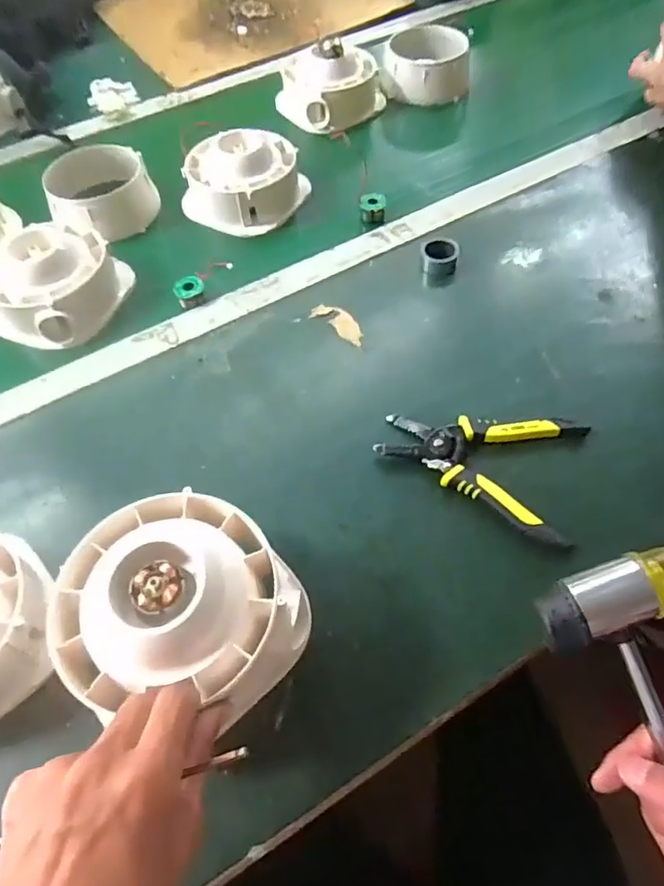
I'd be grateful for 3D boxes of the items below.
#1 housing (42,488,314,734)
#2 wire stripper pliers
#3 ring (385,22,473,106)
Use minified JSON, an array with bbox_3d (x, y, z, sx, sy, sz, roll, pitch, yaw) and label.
[{"bbox_3d":[-0.091,0.096,0.327,0.129,0.067,0.125,-2,57,3],"label":"housing"},{"bbox_3d":[0.117,0.009,0.447,0.154,0.015,0.109,18,59,14],"label":"wire stripper pliers"},{"bbox_3d":[0.133,-0.531,0.780,0.123,0.071,0.101,-2,56,2],"label":"ring"}]

